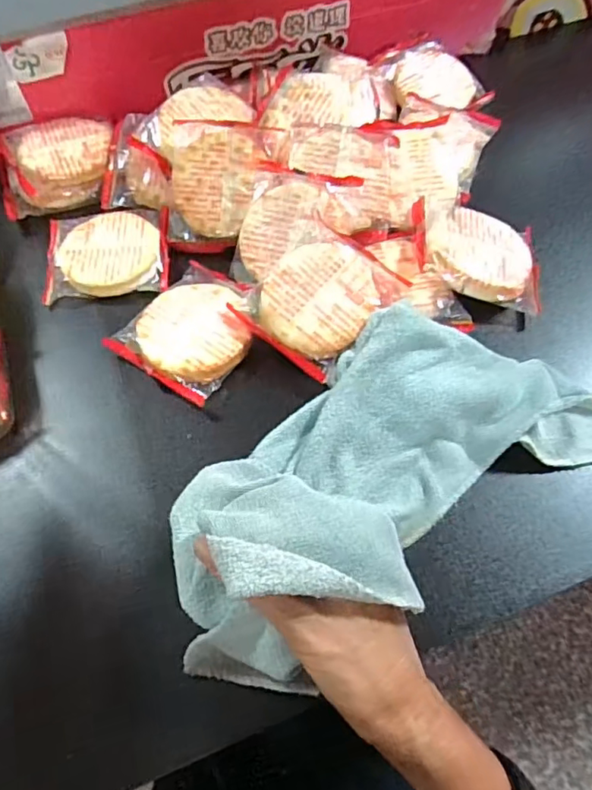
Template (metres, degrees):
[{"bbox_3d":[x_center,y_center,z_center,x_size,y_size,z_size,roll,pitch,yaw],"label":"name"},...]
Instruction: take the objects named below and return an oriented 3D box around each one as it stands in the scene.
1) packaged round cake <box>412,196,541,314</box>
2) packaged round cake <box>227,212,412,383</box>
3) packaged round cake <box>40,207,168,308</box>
[{"bbox_3d":[0.135,-0.110,0.414,0.094,0.030,0.086,6,59,5],"label":"packaged round cake"},{"bbox_3d":[0.018,-0.067,0.388,0.079,0.019,0.098,42,84,9],"label":"packaged round cake"},{"bbox_3d":[-0.150,-0.114,0.442,0.095,0.015,0.081,-5,59,-1],"label":"packaged round cake"}]

